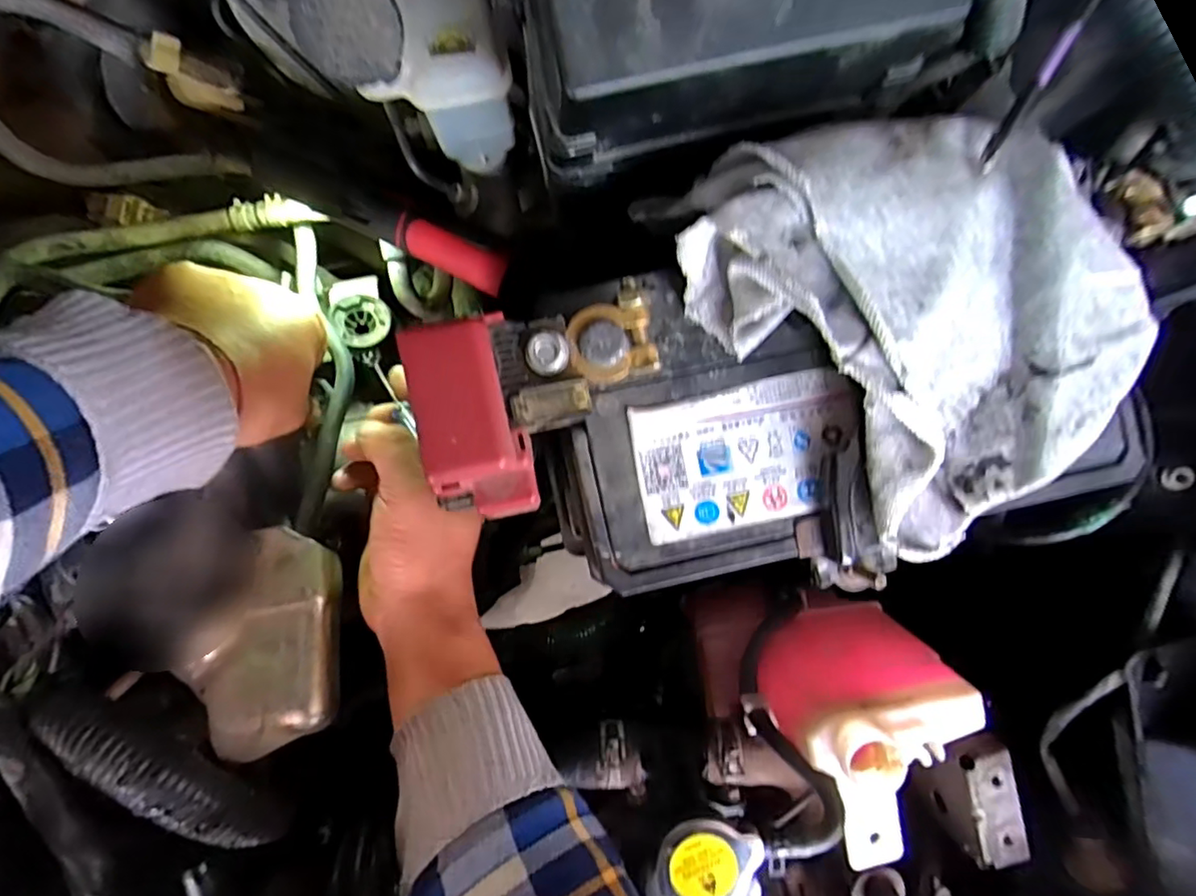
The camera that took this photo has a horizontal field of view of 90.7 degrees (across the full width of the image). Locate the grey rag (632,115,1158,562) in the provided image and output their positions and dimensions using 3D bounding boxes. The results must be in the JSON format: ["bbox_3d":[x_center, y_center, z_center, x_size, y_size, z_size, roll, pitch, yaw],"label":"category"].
[{"bbox_3d":[0.115,-0.056,0.221,0.119,0.038,0.166,-39,91,-2],"label":"grey rag"}]

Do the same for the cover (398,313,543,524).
[{"bbox_3d":[-0.042,-0.009,0.196,0.032,0.017,0.066,-13,91,-2],"label":"cover"}]

